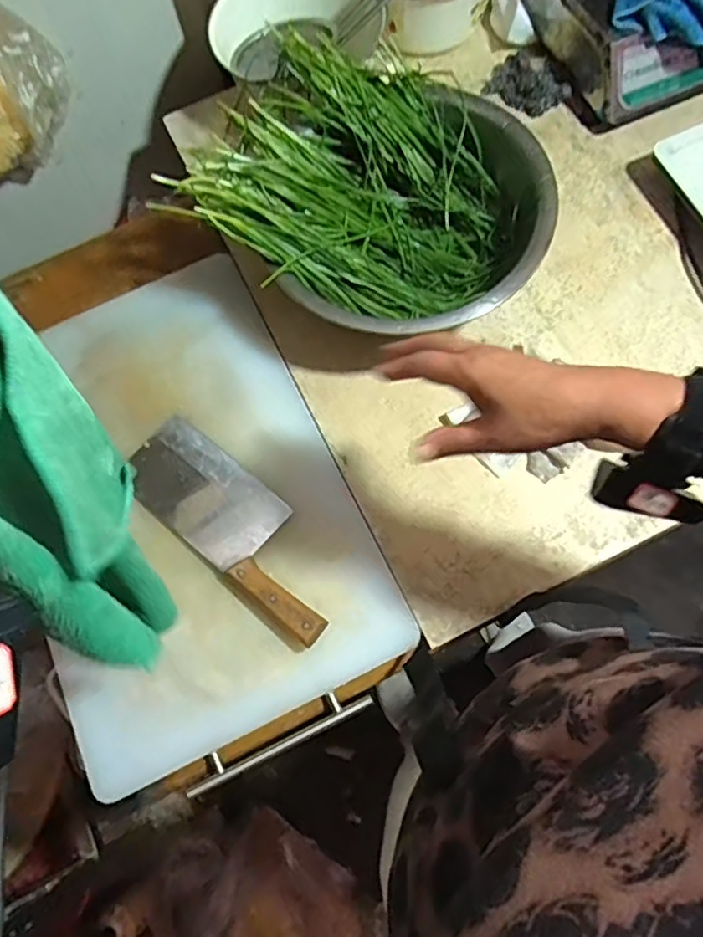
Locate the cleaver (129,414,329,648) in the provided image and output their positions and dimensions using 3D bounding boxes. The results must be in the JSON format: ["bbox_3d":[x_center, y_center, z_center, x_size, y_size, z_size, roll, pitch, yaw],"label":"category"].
[{"bbox_3d":[-0.126,0.054,0.672,0.290,0.028,0.100,38,79,11],"label":"cleaver"}]

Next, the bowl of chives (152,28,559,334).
[{"bbox_3d":[0.037,-0.292,0.708,0.352,0.145,0.309,20,76,7],"label":"bowl of chives"}]

